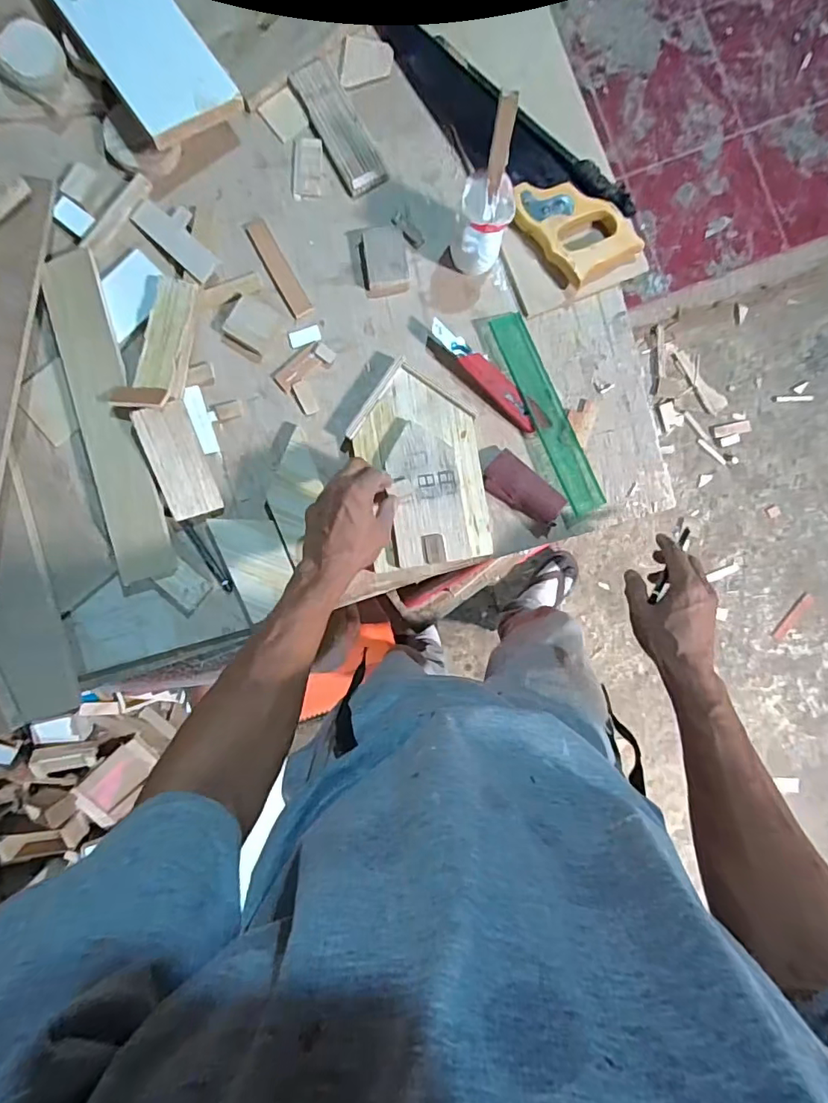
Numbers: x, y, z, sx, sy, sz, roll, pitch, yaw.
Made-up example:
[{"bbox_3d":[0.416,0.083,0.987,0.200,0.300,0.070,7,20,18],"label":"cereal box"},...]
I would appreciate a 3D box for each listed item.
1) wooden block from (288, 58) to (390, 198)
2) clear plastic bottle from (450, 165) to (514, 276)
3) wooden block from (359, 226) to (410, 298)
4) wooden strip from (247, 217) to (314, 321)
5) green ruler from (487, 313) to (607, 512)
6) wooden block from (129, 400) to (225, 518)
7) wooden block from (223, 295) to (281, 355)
[{"bbox_3d":[-0.090,-0.501,0.617,0.051,0.010,0.155,-29,91,-2],"label":"wooden block"},{"bbox_3d":[0.073,-0.353,0.577,0.056,0.100,0.060,16,89,-3],"label":"clear plastic bottle"},{"bbox_3d":[-0.036,-0.346,0.615,0.054,0.020,0.075,-8,90,-3],"label":"wooden block"},{"bbox_3d":[-0.162,-0.340,0.624,0.027,0.004,0.123,-31,91,-2],"label":"wooden strip"},{"bbox_3d":[0.162,-0.166,0.626,0.049,0.009,0.252,-24,90,-15],"label":"green ruler"},{"bbox_3d":[-0.263,-0.100,0.588,0.055,0.020,0.129,-18,105,-3],"label":"wooden block"},{"bbox_3d":[-0.188,-0.265,0.602,0.050,0.007,0.052,26,89,-2],"label":"wooden block"}]

